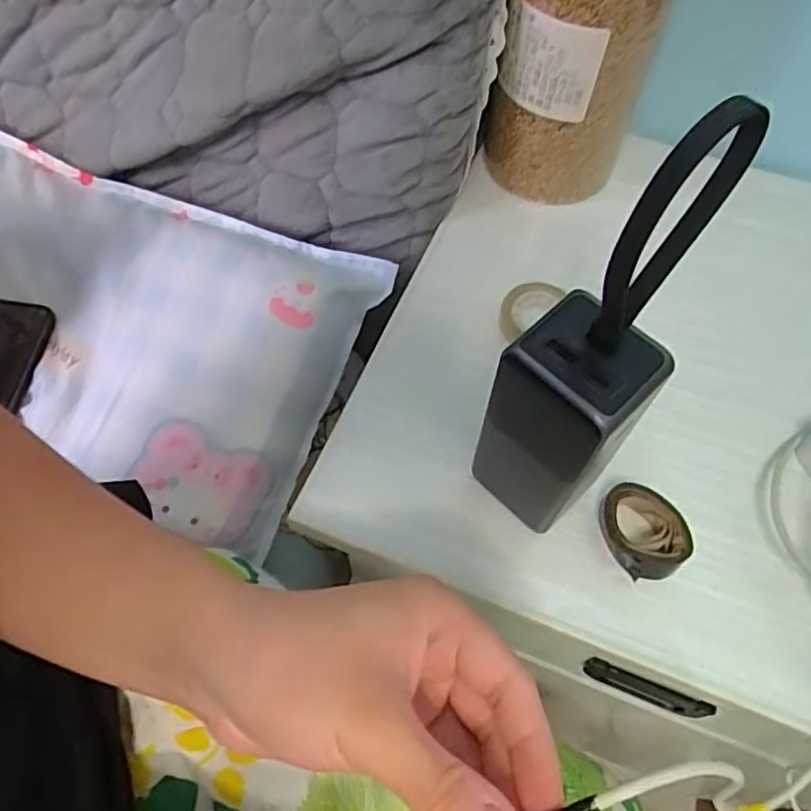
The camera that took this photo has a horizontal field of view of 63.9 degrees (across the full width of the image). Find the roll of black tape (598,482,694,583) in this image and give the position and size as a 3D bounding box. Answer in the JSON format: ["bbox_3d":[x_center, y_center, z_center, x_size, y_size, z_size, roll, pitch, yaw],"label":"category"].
[{"bbox_3d":[0.125,0.066,0.343,0.041,0.014,0.049,-16,63,-10],"label":"roll of black tape"}]

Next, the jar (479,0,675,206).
[{"bbox_3d":[0.107,-0.227,0.410,0.091,0.184,0.090,11,60,5],"label":"jar"}]

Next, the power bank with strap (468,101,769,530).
[{"bbox_3d":[0.079,-0.015,0.272,0.083,0.206,0.054,-40,69,-22],"label":"power bank with strap"}]

